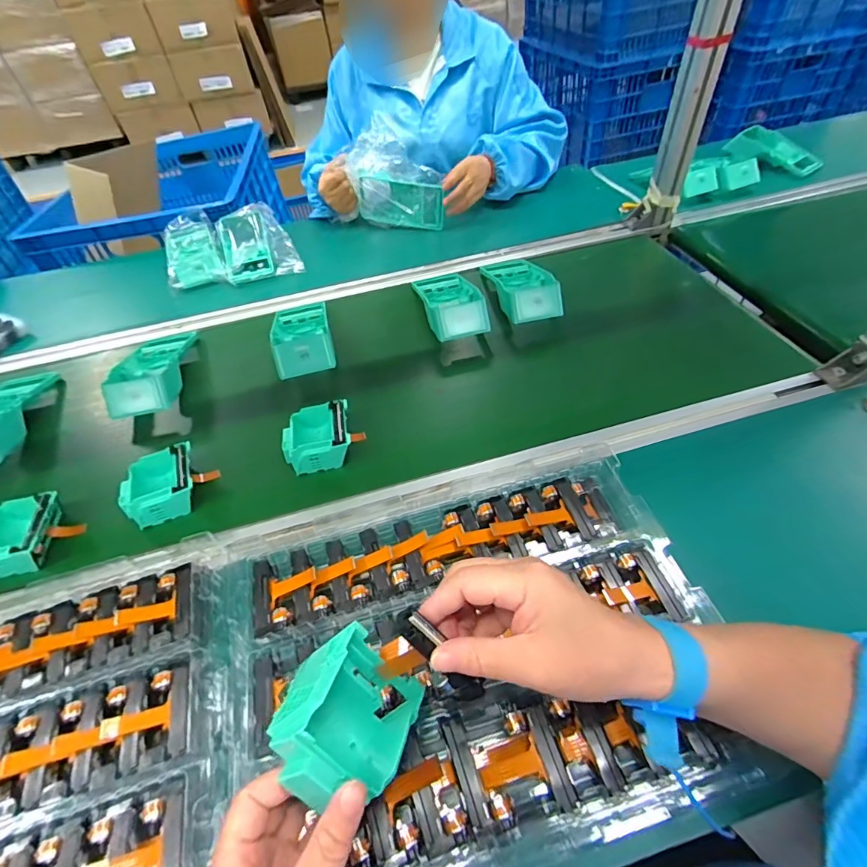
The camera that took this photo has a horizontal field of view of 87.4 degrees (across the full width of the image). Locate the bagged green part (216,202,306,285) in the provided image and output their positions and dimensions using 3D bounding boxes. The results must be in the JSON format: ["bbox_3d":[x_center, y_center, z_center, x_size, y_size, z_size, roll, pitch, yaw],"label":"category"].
[{"bbox_3d":[-0.345,-0.371,0.873,0.131,0.065,0.203,-23,51,-13],"label":"bagged green part"}]

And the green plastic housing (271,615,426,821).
[{"bbox_3d":[-0.056,0.181,0.284,0.053,0.088,0.083,-12,30,36],"label":"green plastic housing"}]

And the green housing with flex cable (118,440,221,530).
[{"bbox_3d":[-0.297,0.058,0.513,0.094,0.045,0.081,-15,50,-7],"label":"green housing with flex cable"}]

